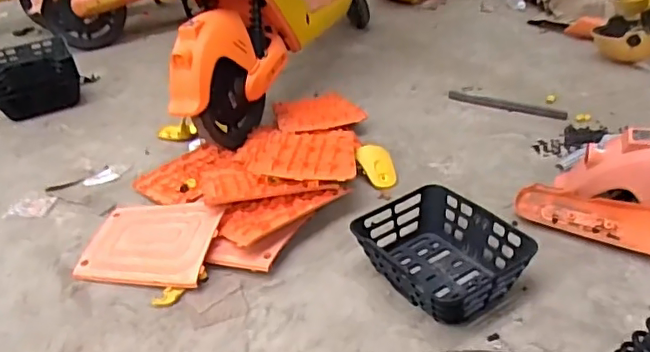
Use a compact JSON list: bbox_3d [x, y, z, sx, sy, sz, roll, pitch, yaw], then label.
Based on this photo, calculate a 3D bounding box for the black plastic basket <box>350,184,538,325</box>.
[{"bbox_3d":[0.240,0.162,1.205,0.272,0.103,0.331,-24,37,-25],"label":"black plastic basket"}]

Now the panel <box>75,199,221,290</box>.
[{"bbox_3d":[-0.420,0.159,1.343,0.318,0.023,0.230,0,47,15],"label":"panel"}]

